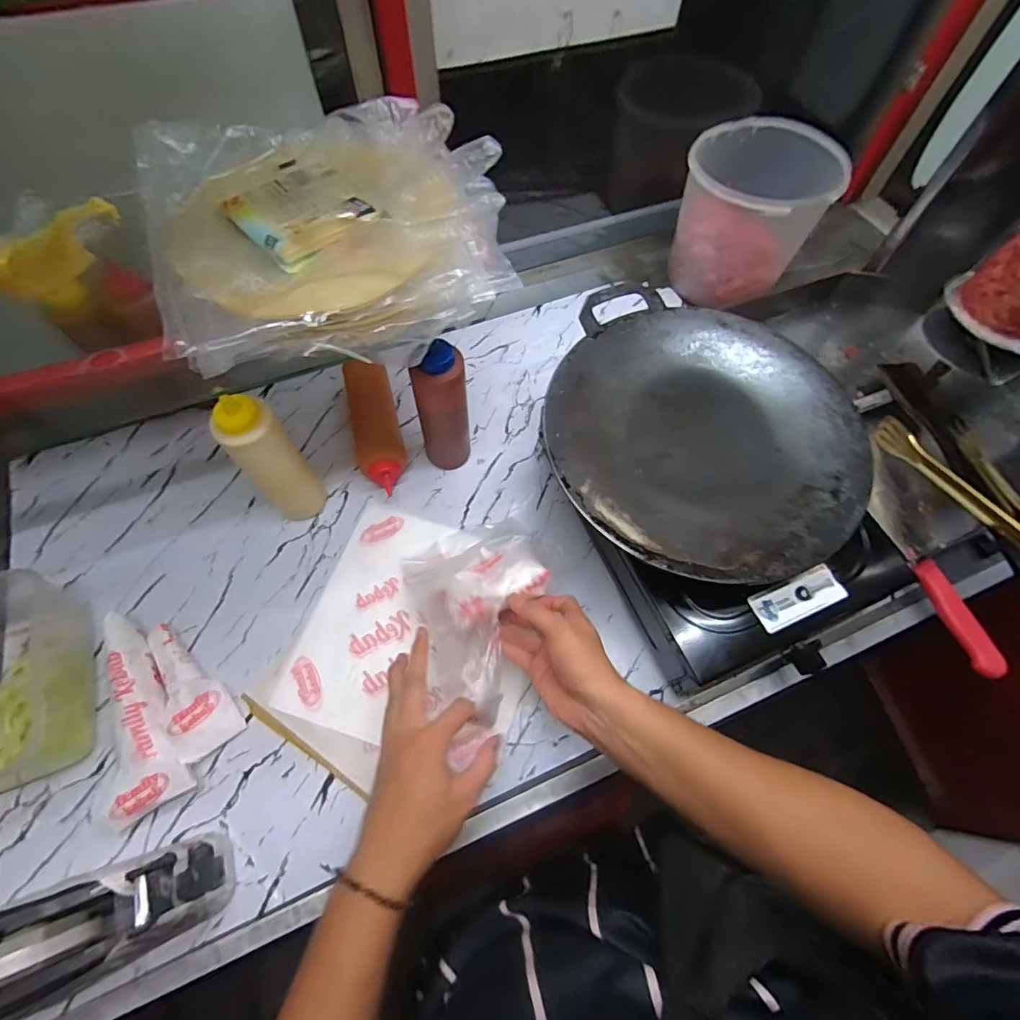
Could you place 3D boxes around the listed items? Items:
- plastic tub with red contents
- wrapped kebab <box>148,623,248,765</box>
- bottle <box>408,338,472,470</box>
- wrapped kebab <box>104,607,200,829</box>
[{"bbox_3d":[0.357,-0.452,0.743,0.189,0.183,0.199,1,63,-3],"label":"plastic tub with red contents"},{"bbox_3d":[-0.336,0.181,0.502,0.057,0.027,0.147,-35,70,-17],"label":"wrapped kebab"},{"bbox_3d":[-0.079,-0.112,0.573,0.058,0.188,0.054,-5,64,-5],"label":"bottle"},{"bbox_3d":[-0.387,0.204,0.487,0.074,0.037,0.200,-29,69,-15],"label":"wrapped kebab"}]

